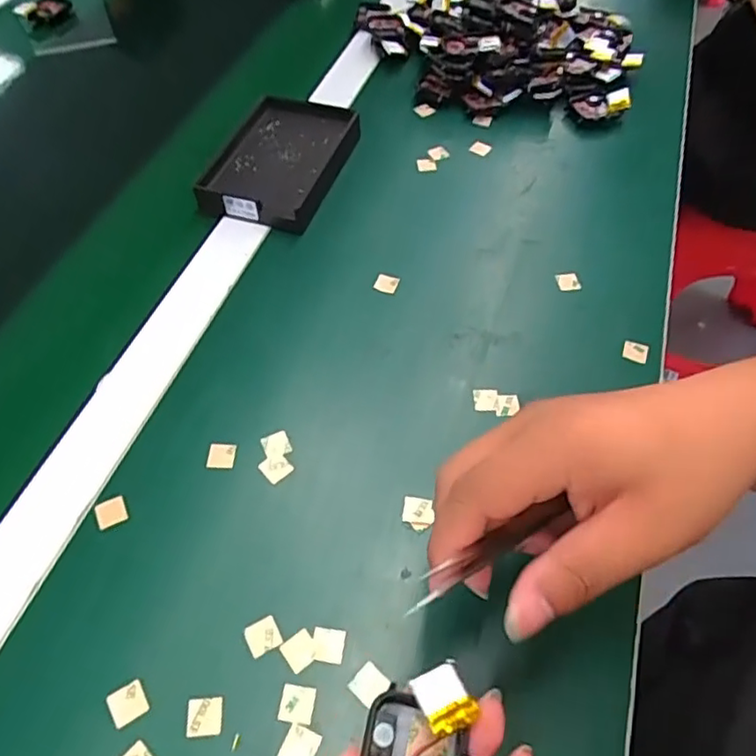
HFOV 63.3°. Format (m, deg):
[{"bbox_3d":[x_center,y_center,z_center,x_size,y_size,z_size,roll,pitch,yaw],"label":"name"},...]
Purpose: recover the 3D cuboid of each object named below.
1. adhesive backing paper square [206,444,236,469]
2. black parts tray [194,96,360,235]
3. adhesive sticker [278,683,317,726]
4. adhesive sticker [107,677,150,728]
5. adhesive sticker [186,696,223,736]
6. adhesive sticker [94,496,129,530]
[{"bbox_3d":[-0.092,0.046,0.363,0.016,0.004,0.016,4,56,0],"label":"adhesive backing paper square"},{"bbox_3d":[-0.081,-0.180,0.509,0.095,0.027,0.138,16,56,12],"label":"black parts tray"},{"bbox_3d":[-0.038,0.154,0.289,0.016,0.004,0.016,9,55,1],"label":"adhesive sticker"},{"bbox_3d":[-0.117,0.153,0.289,0.017,0.004,0.017,-25,61,-21],"label":"adhesive sticker"},{"bbox_3d":[-0.081,0.158,0.286,0.016,0.004,0.016,-4,56,-5],"label":"adhesive sticker"},{"bbox_3d":[-0.149,0.074,0.341,0.017,0.004,0.015,-22,57,-14],"label":"adhesive sticker"}]

